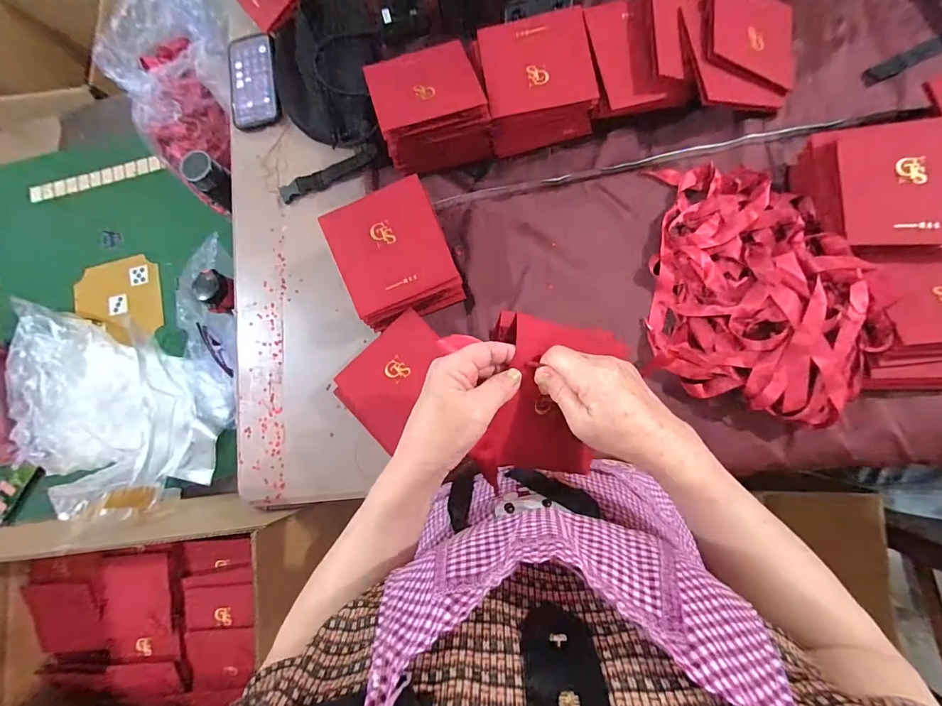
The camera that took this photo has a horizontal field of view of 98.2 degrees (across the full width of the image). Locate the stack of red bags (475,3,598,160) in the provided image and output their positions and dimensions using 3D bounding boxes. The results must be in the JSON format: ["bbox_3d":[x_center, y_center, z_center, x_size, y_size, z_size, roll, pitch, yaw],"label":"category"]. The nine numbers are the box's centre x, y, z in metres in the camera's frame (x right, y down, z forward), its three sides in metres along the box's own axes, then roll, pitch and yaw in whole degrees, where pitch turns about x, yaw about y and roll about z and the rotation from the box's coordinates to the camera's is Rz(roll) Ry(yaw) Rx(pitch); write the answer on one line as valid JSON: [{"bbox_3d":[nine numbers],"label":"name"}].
[{"bbox_3d":[0.092,-0.378,0.575,0.141,0.074,0.150,-9,83,6],"label":"stack of red bags"}]

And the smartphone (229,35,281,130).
[{"bbox_3d":[-0.356,-0.444,0.669,0.077,0.015,0.161,-8,83,6],"label":"smartphone"}]

